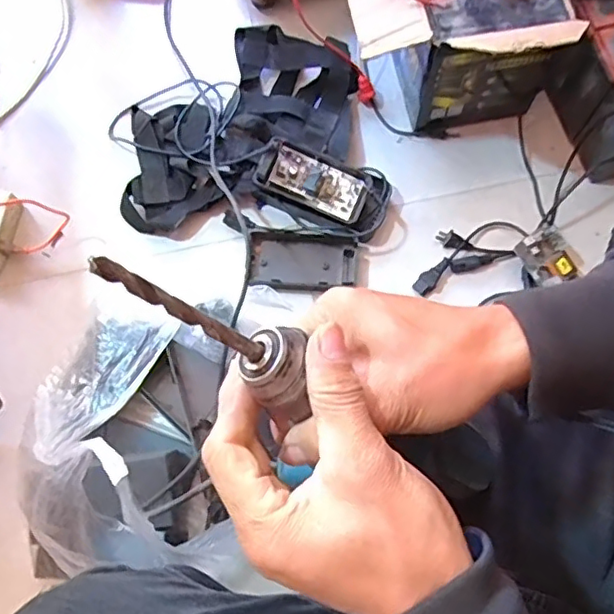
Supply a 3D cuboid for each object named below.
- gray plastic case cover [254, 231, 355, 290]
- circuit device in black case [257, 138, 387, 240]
[{"bbox_3d":[-0.007,-0.070,0.894,0.154,0.027,0.091,4,73,2],"label":"gray plastic case cover"},{"bbox_3d":[0.025,-0.183,0.892,0.199,0.051,0.100,23,74,-7],"label":"circuit device in black case"}]

